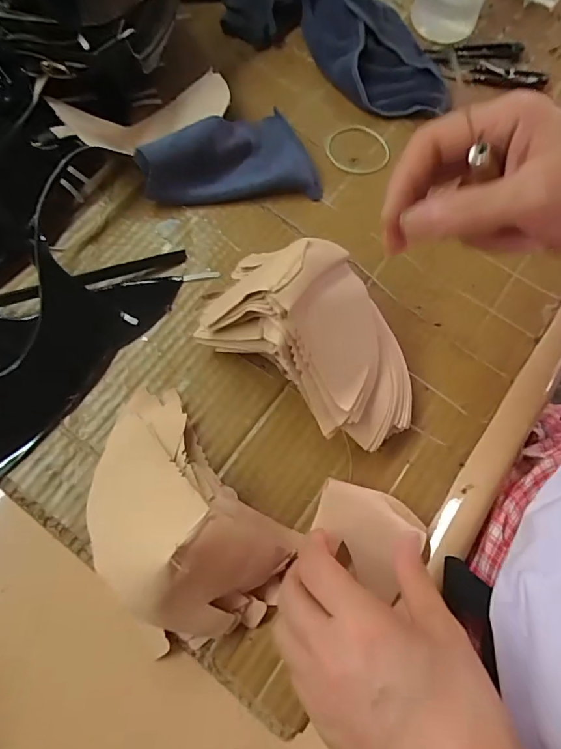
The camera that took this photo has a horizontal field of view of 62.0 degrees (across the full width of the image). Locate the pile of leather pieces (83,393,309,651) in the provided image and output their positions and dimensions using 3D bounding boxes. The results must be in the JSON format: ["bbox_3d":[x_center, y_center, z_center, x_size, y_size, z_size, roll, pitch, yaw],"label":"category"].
[{"bbox_3d":[-0.066,0.081,0.281,0.093,0.071,0.156,-41,77,-15],"label":"pile of leather pieces"}]

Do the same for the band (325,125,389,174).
[{"bbox_3d":[0.068,-0.200,0.415,0.056,0.007,0.050,-12,72,-7],"label":"band"}]

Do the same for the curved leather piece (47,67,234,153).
[{"bbox_3d":[-0.110,-0.217,0.393,0.145,0.040,0.065,-22,73,-10],"label":"curved leather piece"}]

